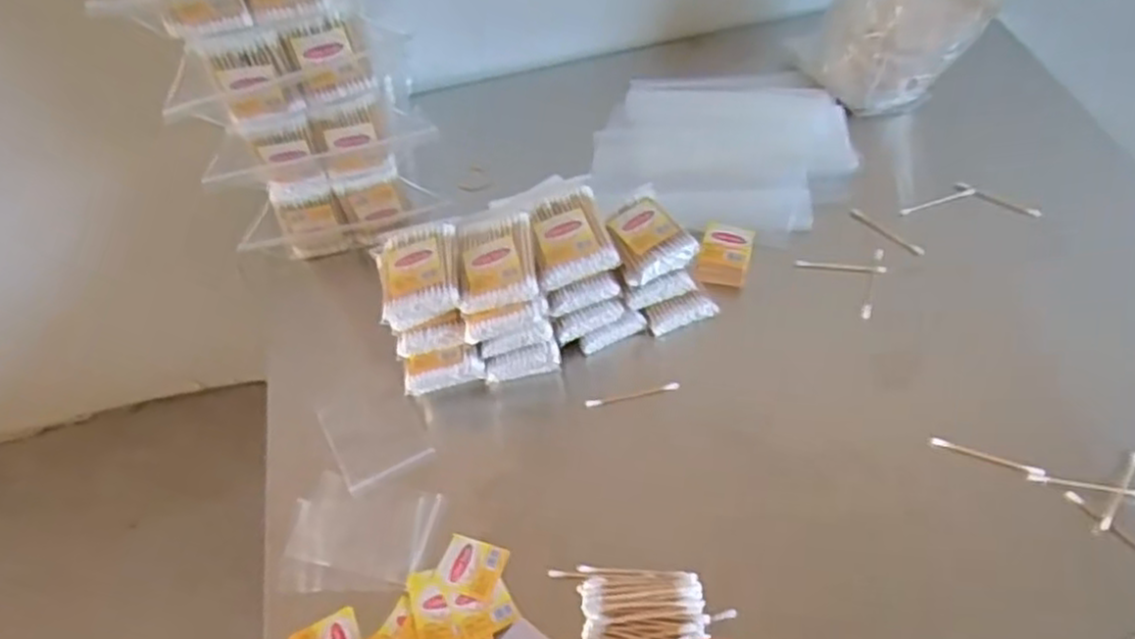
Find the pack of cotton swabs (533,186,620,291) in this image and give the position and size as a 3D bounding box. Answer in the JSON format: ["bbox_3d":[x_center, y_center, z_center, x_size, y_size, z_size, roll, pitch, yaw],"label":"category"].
[{"bbox_3d":[0.002,-0.062,0.582,0.058,0.020,0.071,-17,54,-7],"label":"pack of cotton swabs"}]

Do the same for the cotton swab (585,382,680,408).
[{"bbox_3d":[0.050,0.058,0.600,0.073,0.004,0.007,-11,56,-2],"label":"cotton swab"}]

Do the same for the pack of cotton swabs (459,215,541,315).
[{"bbox_3d":[-0.052,-0.043,0.568,0.054,0.021,0.070,-7,54,0],"label":"pack of cotton swabs"}]

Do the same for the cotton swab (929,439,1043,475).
[{"bbox_3d":[0.296,0.097,0.549,0.073,0.005,0.007,17,59,16],"label":"cotton swab"}]

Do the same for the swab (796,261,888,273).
[{"bbox_3d":[0.231,-0.045,0.655,0.072,0.004,0.008,7,57,10],"label":"swab"}]

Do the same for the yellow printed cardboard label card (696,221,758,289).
[{"bbox_3d":[0.134,-0.055,0.658,0.042,0.019,0.055,10,58,12],"label":"yellow printed cardboard label card"}]

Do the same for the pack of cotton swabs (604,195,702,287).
[{"bbox_3d":[0.061,-0.063,0.616,0.058,0.025,0.066,-29,56,-15],"label":"pack of cotton swabs"}]

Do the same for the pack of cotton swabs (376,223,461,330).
[{"bbox_3d":[-0.108,-0.032,0.575,0.058,0.028,0.075,-8,54,0],"label":"pack of cotton swabs"}]

